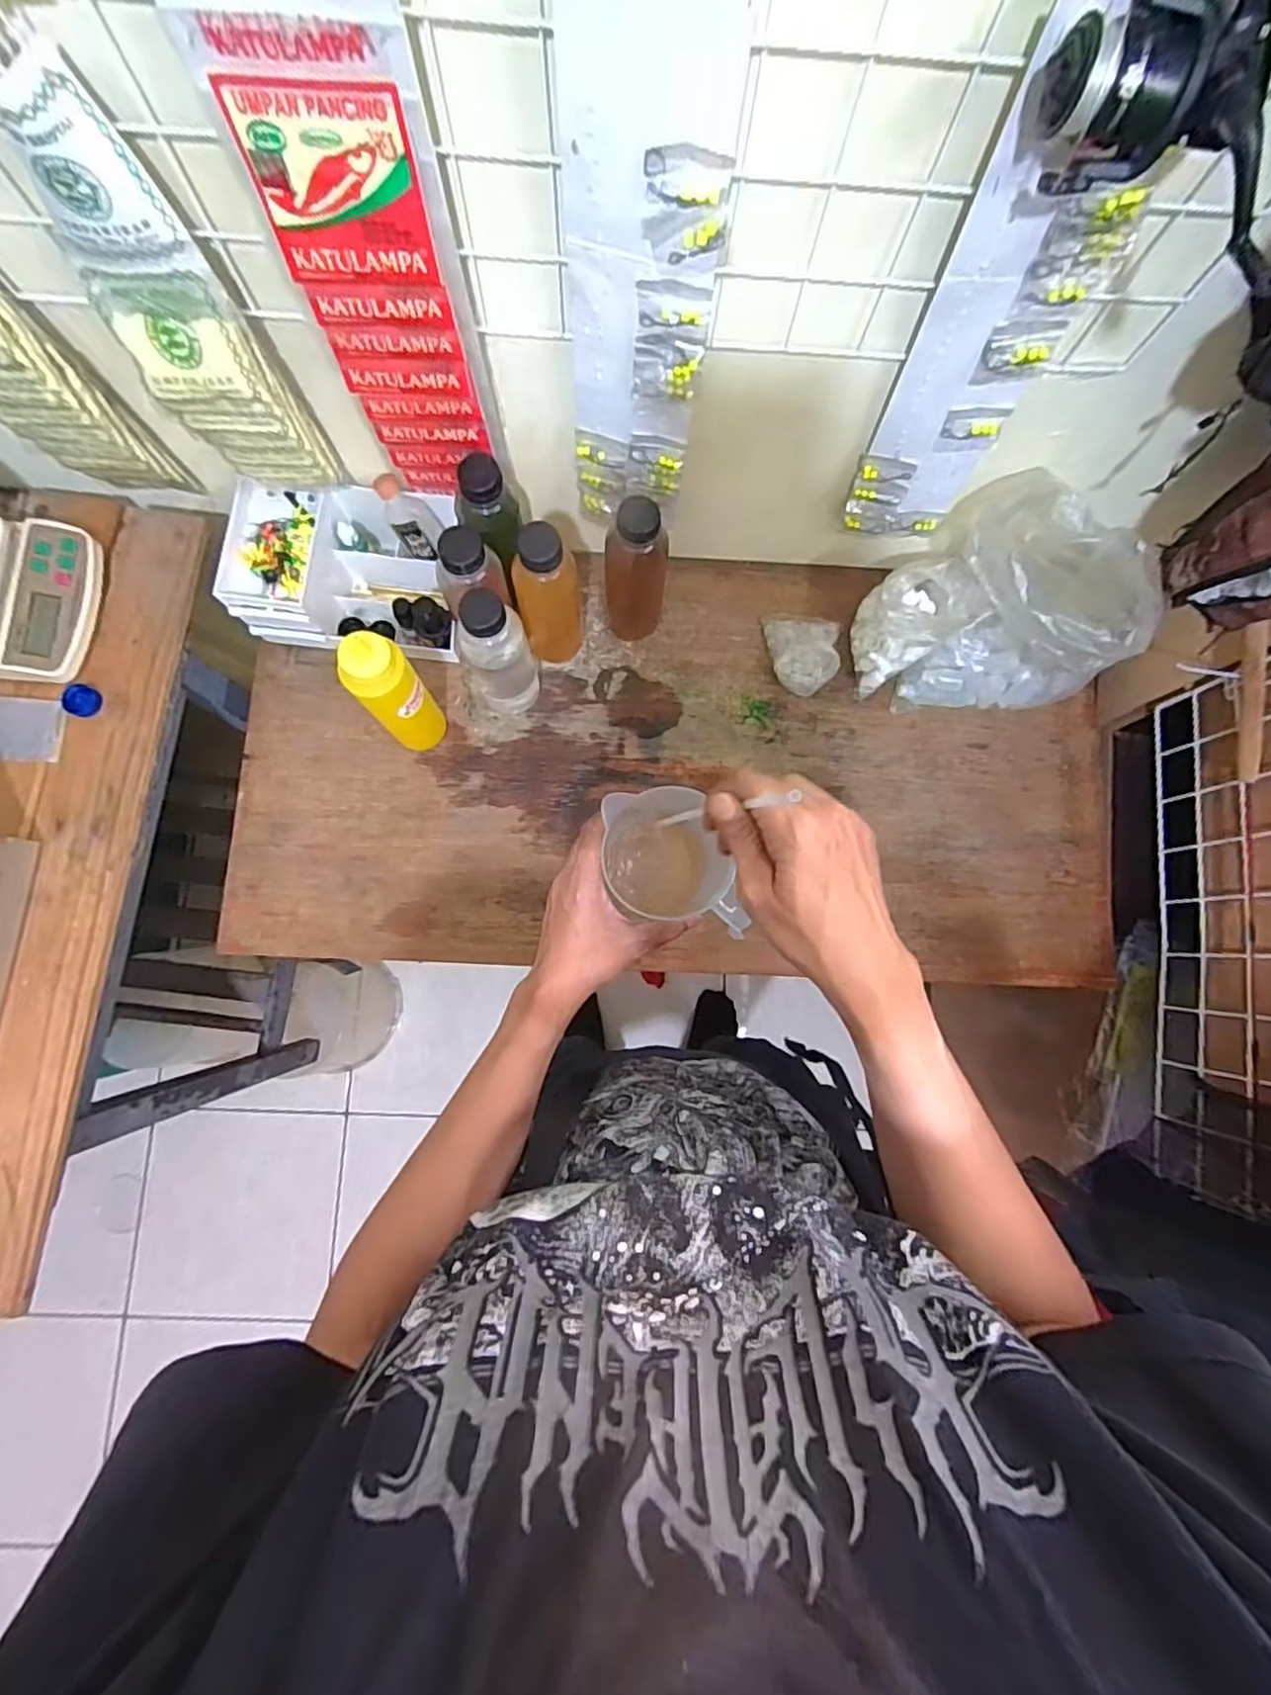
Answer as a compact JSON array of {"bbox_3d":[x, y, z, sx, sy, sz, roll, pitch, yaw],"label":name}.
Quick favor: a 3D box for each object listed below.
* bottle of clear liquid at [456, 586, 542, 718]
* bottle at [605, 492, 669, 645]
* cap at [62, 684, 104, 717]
[{"bbox_3d":[-0.142,-0.197,0.674,0.072,0.196,0.058,-17,83,-5],"label":"bottle of clear liquid"},{"bbox_3d":[-0.002,-0.281,0.695,0.068,0.190,0.062,-5,81,-3],"label":"bottle"},{"bbox_3d":[-0.554,-0.148,0.655,0.028,0.014,0.032,34,81,3],"label":"cap"}]

